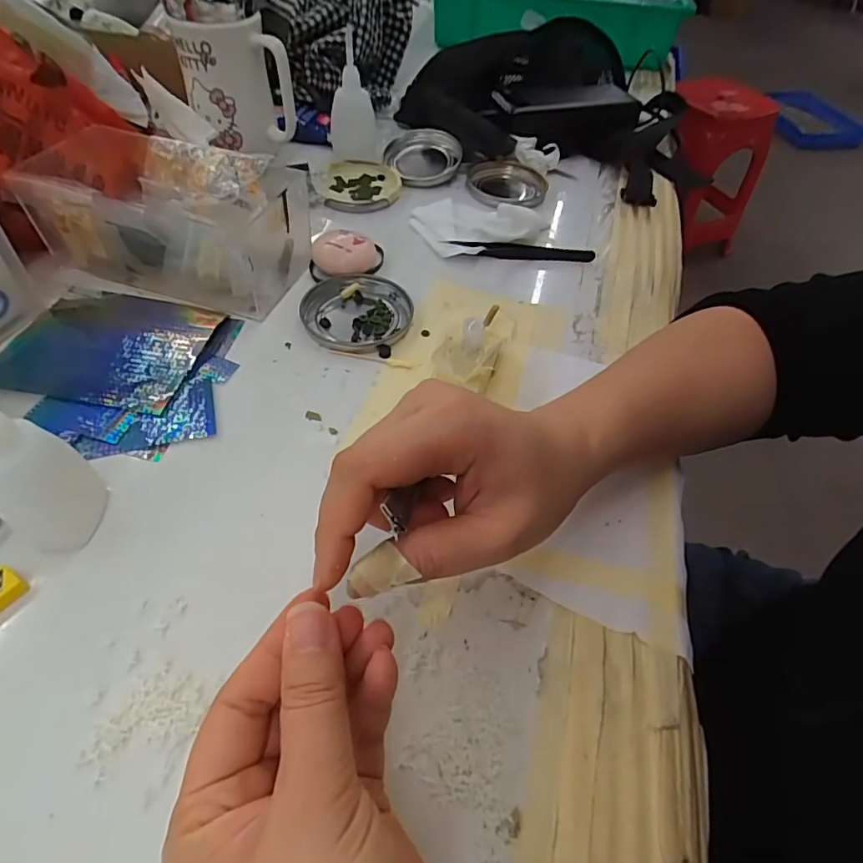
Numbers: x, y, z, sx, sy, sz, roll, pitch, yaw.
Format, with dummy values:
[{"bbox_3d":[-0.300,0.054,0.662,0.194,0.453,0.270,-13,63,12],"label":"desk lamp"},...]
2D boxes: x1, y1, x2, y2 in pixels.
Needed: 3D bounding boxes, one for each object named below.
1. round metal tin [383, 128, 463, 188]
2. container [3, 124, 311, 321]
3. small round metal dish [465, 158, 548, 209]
[{"bbox_3d":[-0.008,-0.275,0.522,0.077,0.022,0.075,2,52,-4],"label":"round metal tin"},{"bbox_3d":[-0.192,-0.158,0.385,0.183,0.071,0.105,19,52,9],"label":"container"},{"bbox_3d":[0.074,-0.242,0.517,0.077,0.015,0.081,3,51,-3],"label":"small round metal dish"}]

